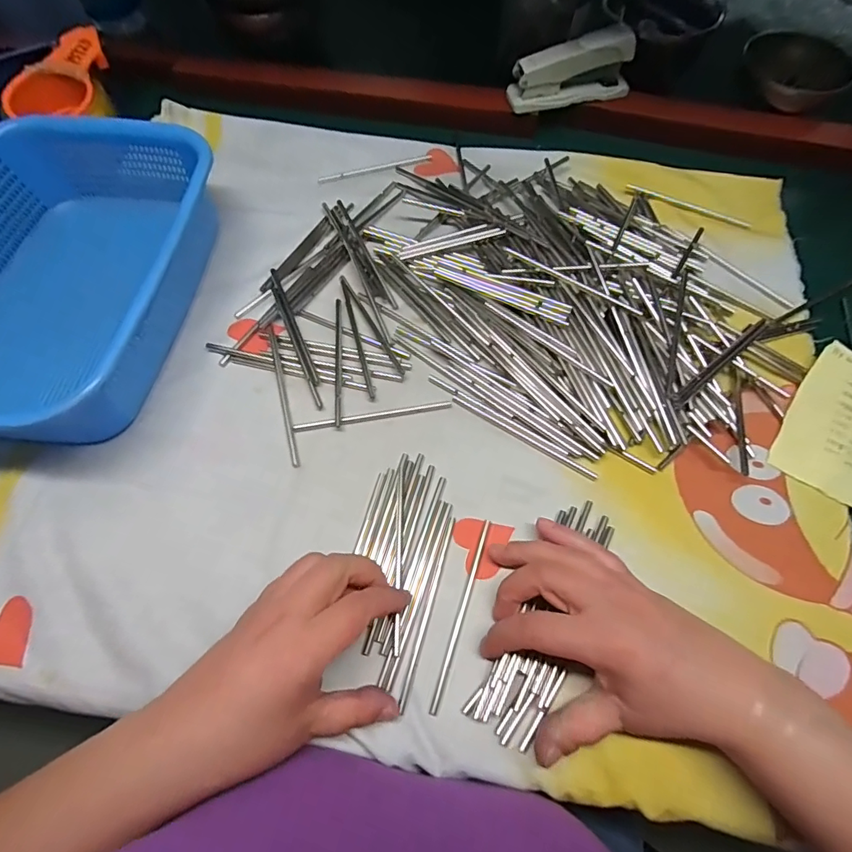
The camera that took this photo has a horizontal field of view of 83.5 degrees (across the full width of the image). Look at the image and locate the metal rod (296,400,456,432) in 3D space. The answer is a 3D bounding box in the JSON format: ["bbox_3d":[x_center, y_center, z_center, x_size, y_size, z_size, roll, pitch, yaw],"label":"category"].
[{"bbox_3d":[-0.040,-0.008,0.367,0.119,0.005,0.007,-10,65,-6],"label":"metal rod"}]

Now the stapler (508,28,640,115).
[{"bbox_3d":[0.147,-0.353,0.480,0.120,0.062,0.029,-11,65,-6],"label":"stapler"}]

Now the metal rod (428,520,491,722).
[{"bbox_3d":[0.023,0.117,0.304,0.005,0.004,0.120,17,65,7],"label":"metal rod"}]

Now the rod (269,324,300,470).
[{"bbox_3d":[-0.111,-0.027,0.368,0.005,0.009,0.122,-14,63,-7],"label":"rod"}]

